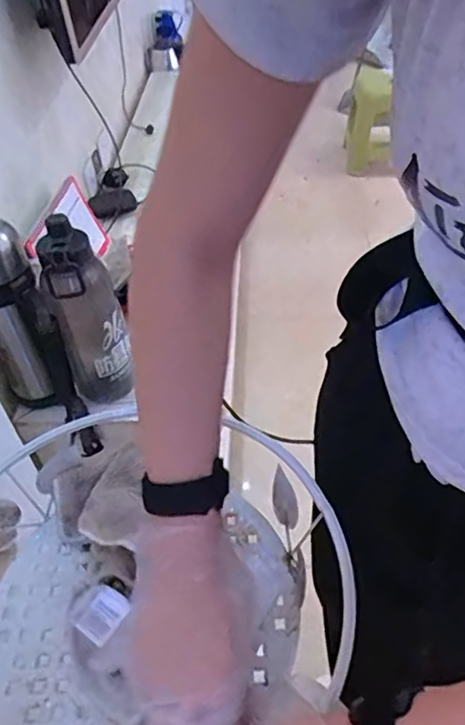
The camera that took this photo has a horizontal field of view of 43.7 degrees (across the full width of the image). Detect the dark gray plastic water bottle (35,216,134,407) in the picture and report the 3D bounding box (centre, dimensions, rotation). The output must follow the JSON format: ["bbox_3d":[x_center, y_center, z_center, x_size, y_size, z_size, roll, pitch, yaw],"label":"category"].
[{"bbox_3d":[-0.226,-0.068,0.913,0.096,0.298,0.096,-13,46,-7],"label":"dark gray plastic water bottle"}]

